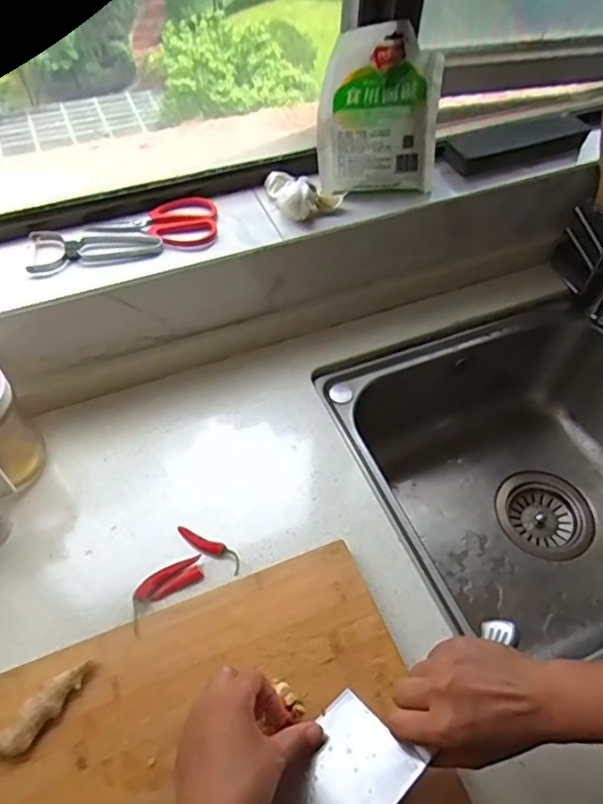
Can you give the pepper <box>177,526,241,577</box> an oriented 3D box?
[{"bbox_3d":[-0.091,0.144,0.588,0.081,0.011,0.017,31,59,19],"label":"pepper"}]

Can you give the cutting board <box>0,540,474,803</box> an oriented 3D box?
[{"bbox_3d":[-0.075,0.297,0.463,0.370,0.032,0.278,-19,56,-15],"label":"cutting board"}]

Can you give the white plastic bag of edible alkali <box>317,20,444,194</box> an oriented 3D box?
[{"bbox_3d":[0.091,-0.324,0.667,0.138,0.166,0.029,-6,30,-9],"label":"white plastic bag of edible alkali"}]

